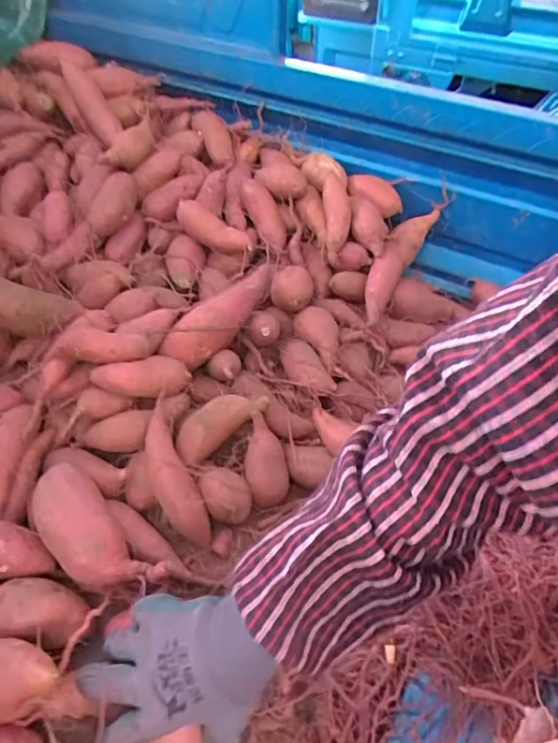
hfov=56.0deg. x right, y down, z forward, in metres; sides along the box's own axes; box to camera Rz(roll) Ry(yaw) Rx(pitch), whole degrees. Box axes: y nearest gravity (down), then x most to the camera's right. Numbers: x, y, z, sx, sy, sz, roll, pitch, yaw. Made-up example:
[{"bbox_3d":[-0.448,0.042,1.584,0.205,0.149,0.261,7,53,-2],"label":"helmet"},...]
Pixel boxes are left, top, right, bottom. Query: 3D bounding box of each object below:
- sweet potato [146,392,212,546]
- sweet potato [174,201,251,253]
[{"bbox_3d":[-0.115,0.107,0.557,0.047,0.050,0.165,-19,78,-19],"label":"sweet potato"},{"bbox_3d":[-0.091,-0.194,0.726,0.121,0.048,0.034,30,51,3],"label":"sweet potato"}]

